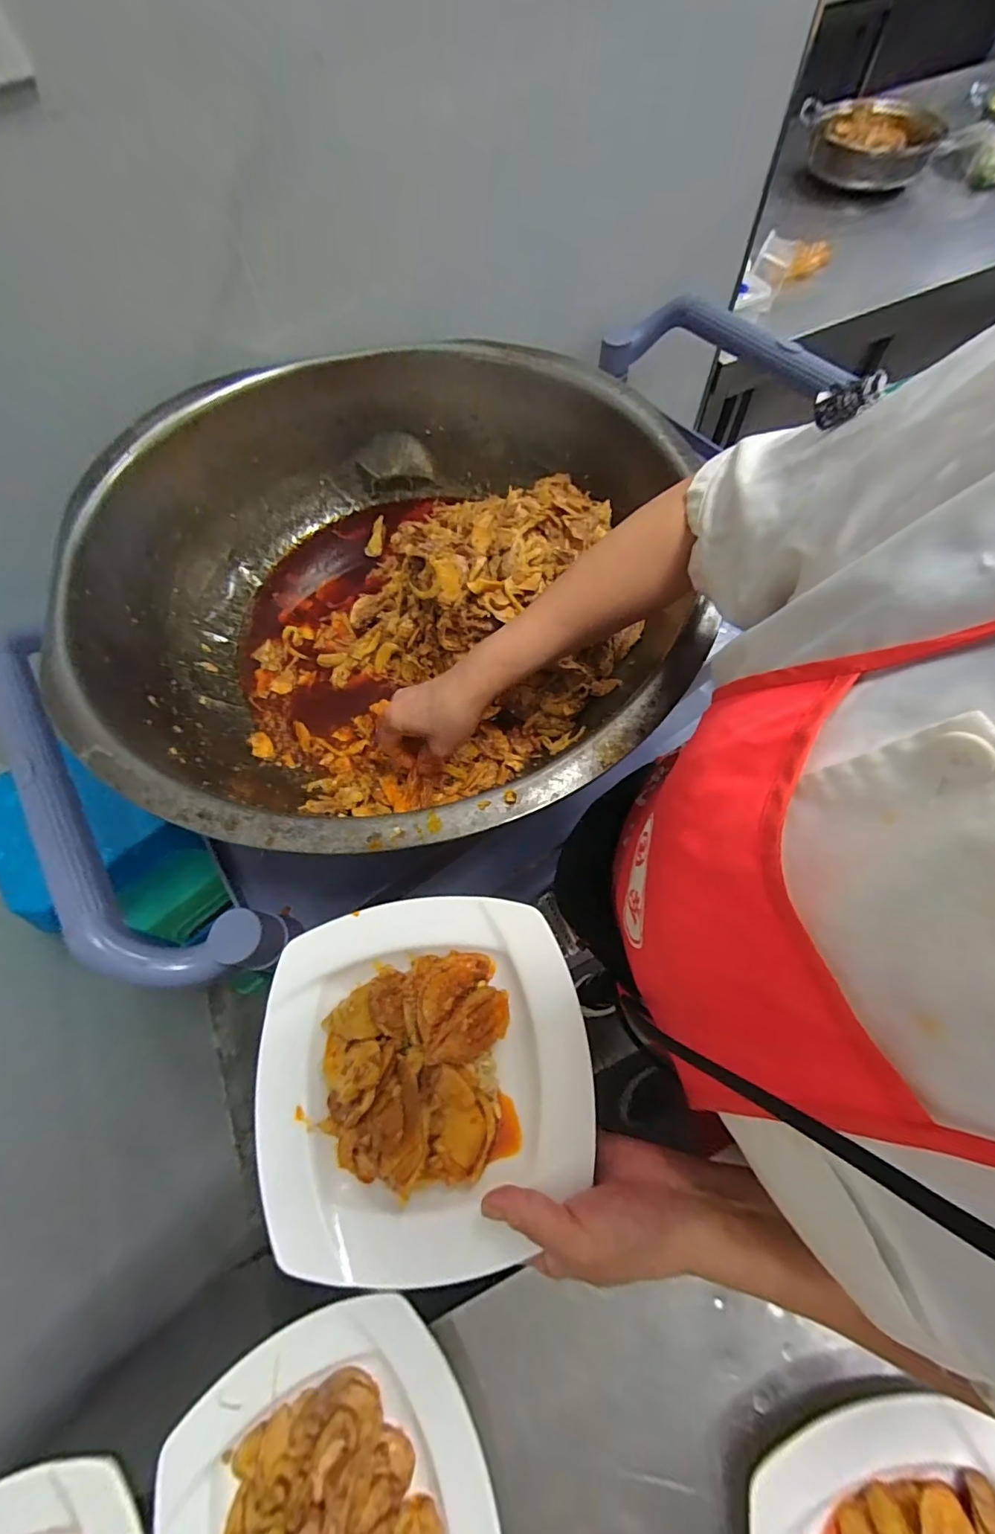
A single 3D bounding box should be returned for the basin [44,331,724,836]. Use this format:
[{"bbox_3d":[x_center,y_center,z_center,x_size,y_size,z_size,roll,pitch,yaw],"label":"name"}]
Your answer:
[{"bbox_3d":[-0.108,-0.195,0.526,0.546,0.175,0.581,-1,68,3],"label":"basin"}]

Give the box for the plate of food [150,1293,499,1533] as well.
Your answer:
[{"bbox_3d":[-0.112,0.489,0.310,0.205,0.057,0.201,-27,69,-8],"label":"plate of food"}]

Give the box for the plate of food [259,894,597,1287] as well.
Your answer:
[{"bbox_3d":[-0.045,0.186,0.308,0.197,0.050,0.197,-8,67,0],"label":"plate of food"}]

